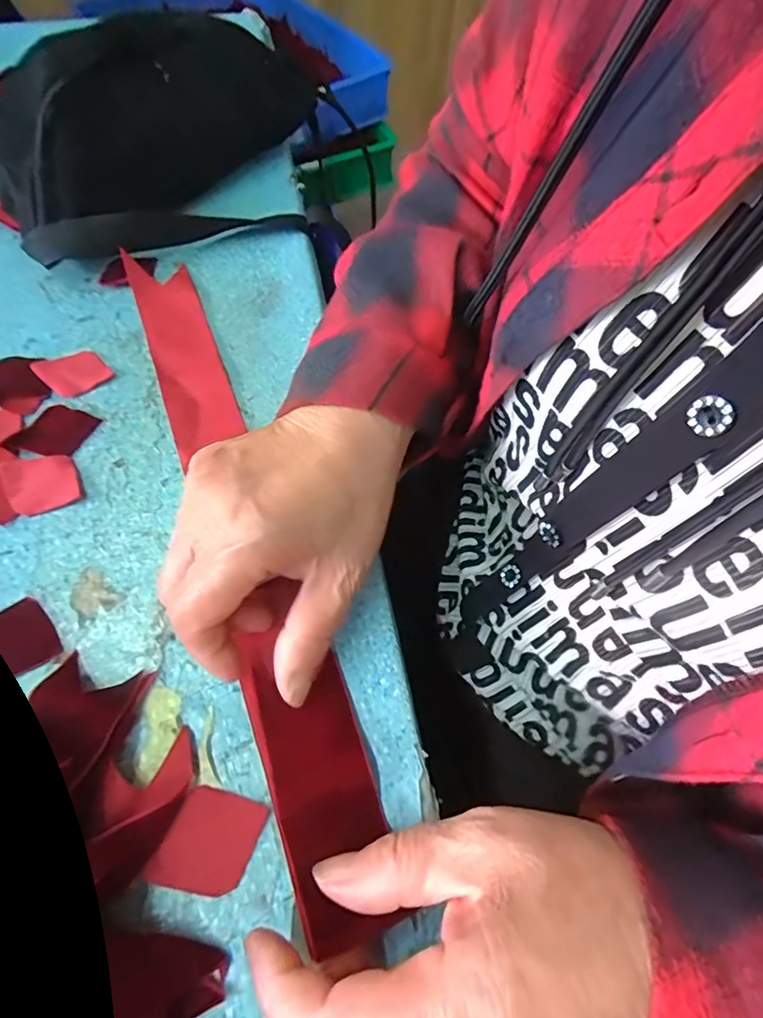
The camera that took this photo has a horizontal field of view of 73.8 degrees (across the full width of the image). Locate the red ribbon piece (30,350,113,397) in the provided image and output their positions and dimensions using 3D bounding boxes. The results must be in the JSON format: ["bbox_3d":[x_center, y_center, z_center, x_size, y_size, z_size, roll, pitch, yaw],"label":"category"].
[{"bbox_3d":[-0.188,-0.084,0.309,0.035,0.004,0.033,40,65,17],"label":"red ribbon piece"}]

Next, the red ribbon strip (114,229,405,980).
[{"bbox_3d":[-0.080,-0.004,0.267,0.044,0.024,0.382,-18,62,-14],"label":"red ribbon strip"}]

